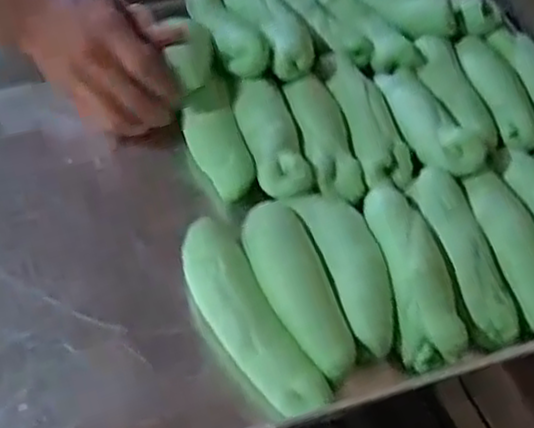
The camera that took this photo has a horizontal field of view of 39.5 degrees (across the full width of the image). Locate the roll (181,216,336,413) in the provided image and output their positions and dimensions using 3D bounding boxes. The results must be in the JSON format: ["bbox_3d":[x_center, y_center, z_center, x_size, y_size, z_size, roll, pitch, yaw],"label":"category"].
[{"bbox_3d":[-0.017,0.070,0.517,0.046,0.030,0.162,-24,56,-17],"label":"roll"}]

